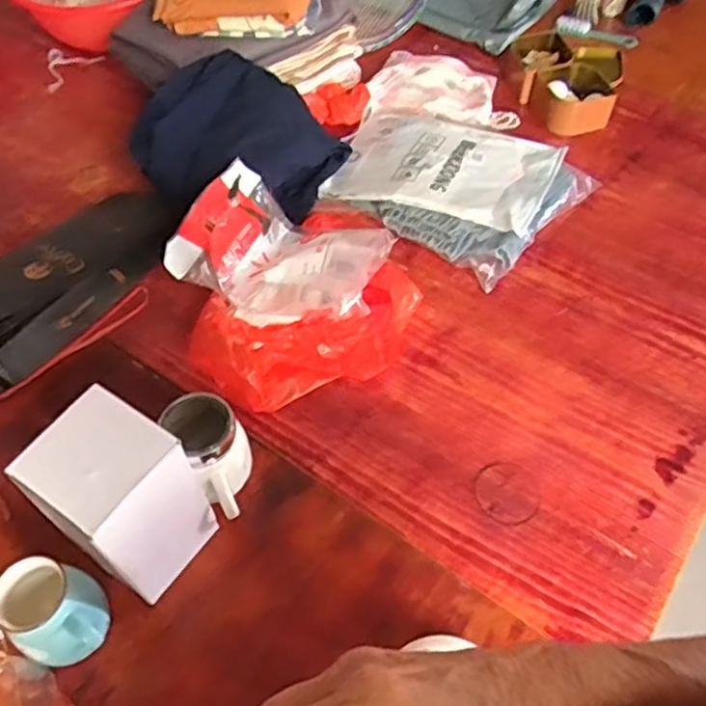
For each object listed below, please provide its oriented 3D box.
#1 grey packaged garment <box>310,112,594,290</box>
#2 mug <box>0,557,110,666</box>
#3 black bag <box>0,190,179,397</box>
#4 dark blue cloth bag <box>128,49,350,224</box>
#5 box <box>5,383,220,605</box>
[{"bbox_3d":[0.143,-0.260,1.032,0.328,0.059,0.258,31,64,21],"label":"grey packaged garment"},{"bbox_3d":[-0.274,0.248,0.651,0.076,0.104,0.090,-25,59,-15],"label":"mug"},{"bbox_3d":[-0.380,-0.075,0.884,0.374,0.082,0.136,-38,62,-20],"label":"black bag"},{"bbox_3d":[-0.149,-0.287,0.976,0.198,0.159,0.240,32,64,22],"label":"dark blue cloth bag"},{"bbox_3d":[-0.212,0.142,0.666,0.110,0.199,0.111,30,63,21],"label":"box"}]

